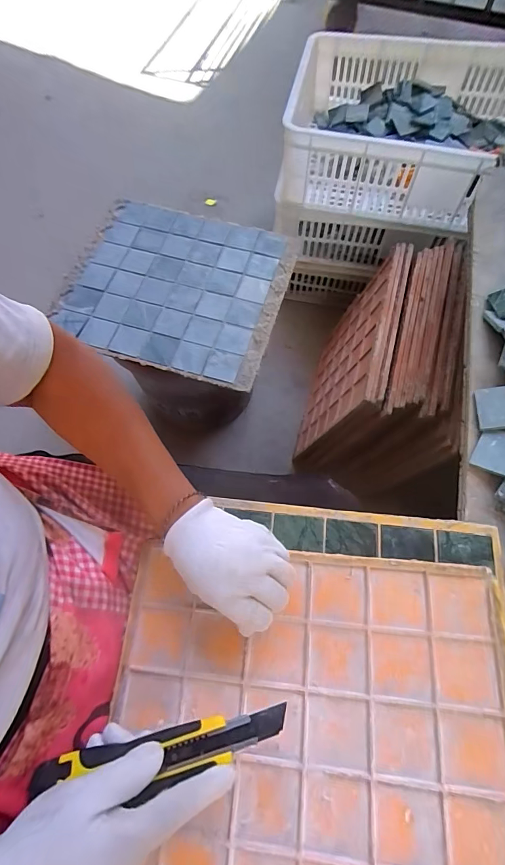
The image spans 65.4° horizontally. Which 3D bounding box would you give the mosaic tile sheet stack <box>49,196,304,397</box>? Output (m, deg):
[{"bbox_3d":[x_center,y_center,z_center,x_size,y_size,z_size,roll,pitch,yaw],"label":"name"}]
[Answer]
[{"bbox_3d":[-0.124,-0.239,0.649,0.332,0.019,0.297,15,74,4],"label":"mosaic tile sheet stack"}]

